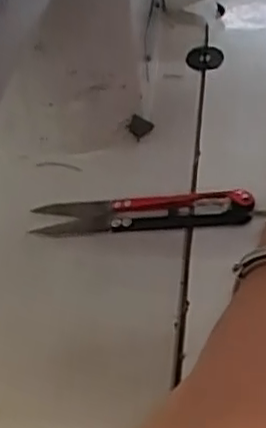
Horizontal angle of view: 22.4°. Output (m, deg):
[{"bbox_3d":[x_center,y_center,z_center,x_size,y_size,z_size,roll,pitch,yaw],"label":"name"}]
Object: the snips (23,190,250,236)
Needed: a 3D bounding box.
[{"bbox_3d":[0.005,-0.001,0.328,0.103,0.015,0.021,-3,49,1],"label":"snips"}]

